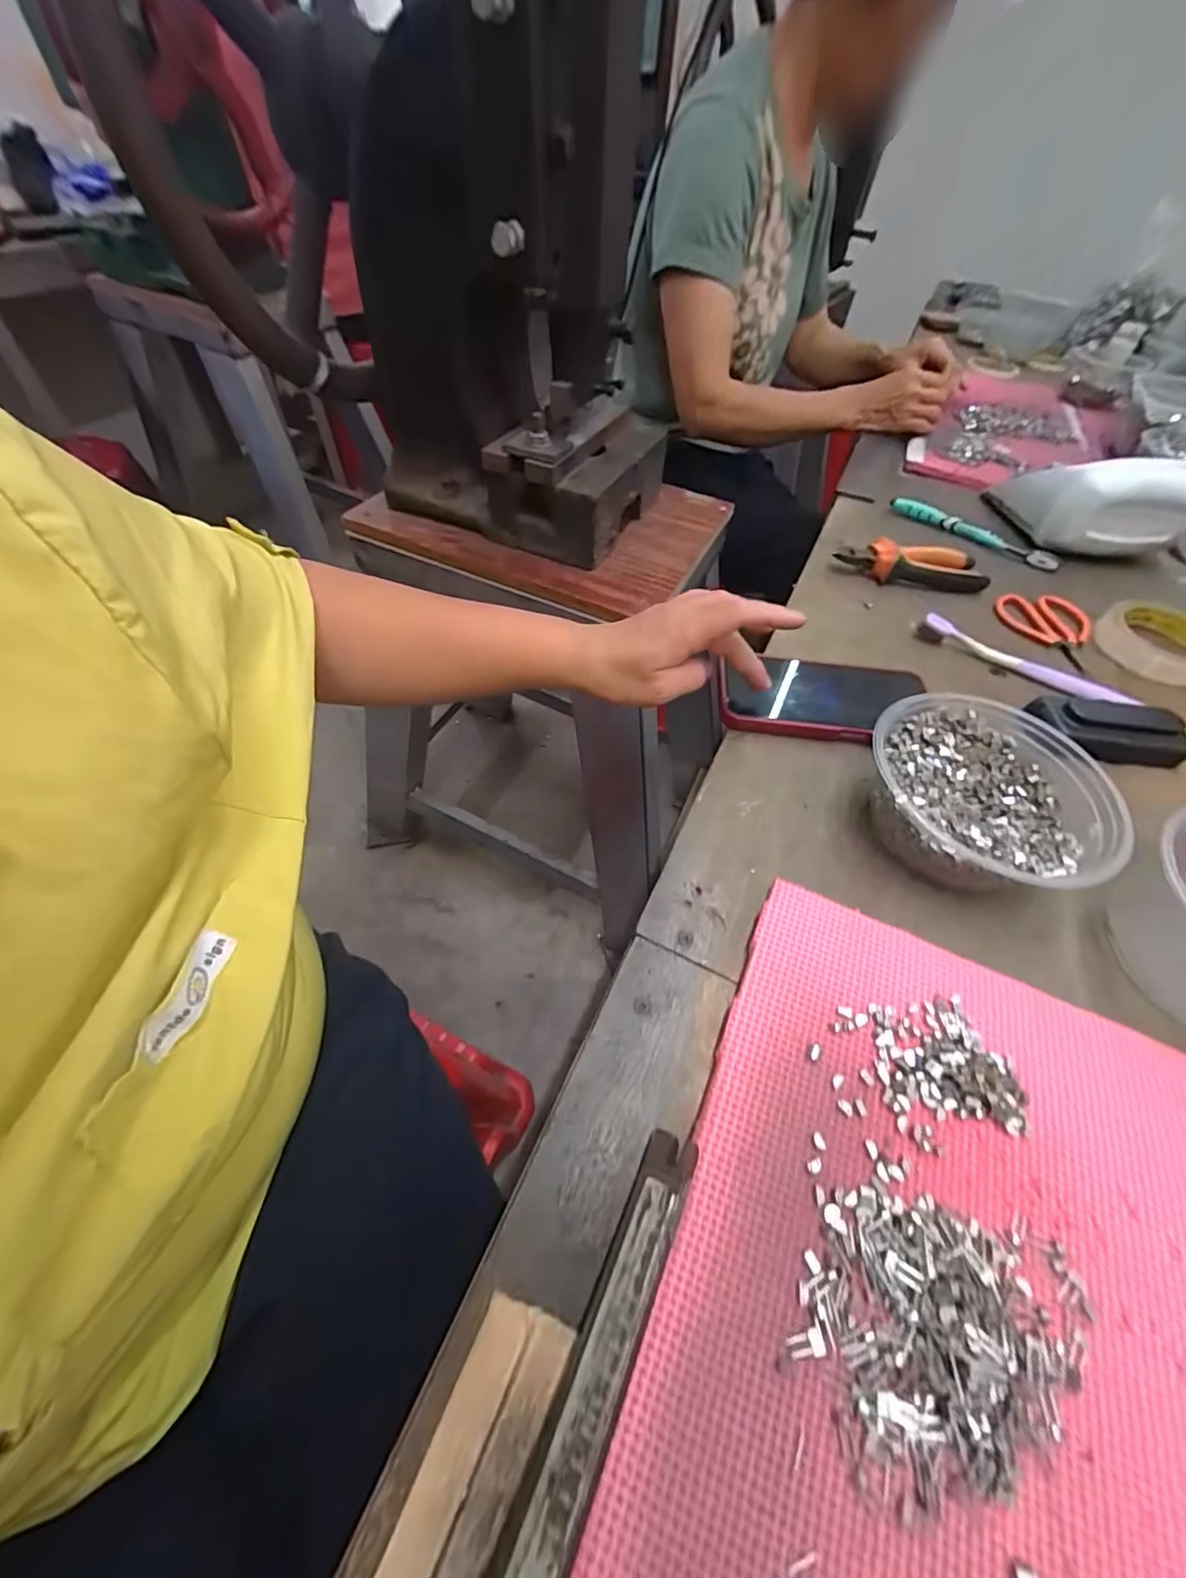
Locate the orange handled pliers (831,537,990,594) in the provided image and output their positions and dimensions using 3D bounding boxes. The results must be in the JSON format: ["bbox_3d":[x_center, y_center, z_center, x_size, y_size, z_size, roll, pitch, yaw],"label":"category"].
[{"bbox_3d":[0.328,-0.235,0.535,0.145,0.023,0.046,6,54,2],"label":"orange handled pliers"}]

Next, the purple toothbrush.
[{"bbox_3d":[0.376,-0.113,0.450,0.169,0.023,0.018,26,57,15],"label":"purple toothbrush"}]

